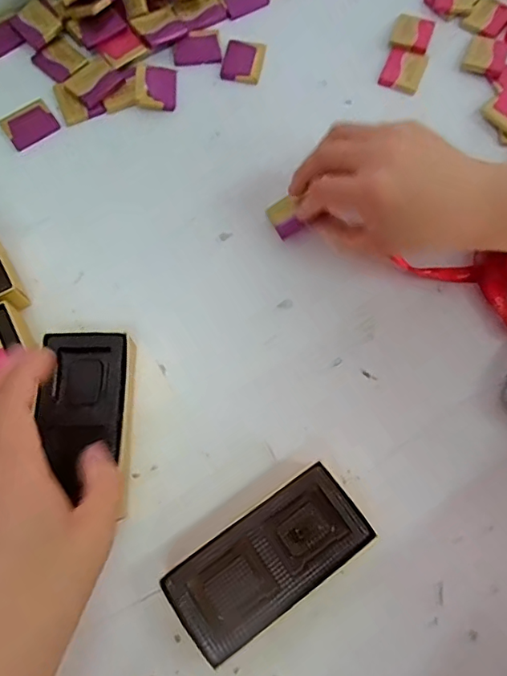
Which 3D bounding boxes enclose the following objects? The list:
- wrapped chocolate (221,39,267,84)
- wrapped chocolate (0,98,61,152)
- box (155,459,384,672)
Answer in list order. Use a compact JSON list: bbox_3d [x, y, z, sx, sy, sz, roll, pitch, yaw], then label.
[{"bbox_3d":[-0.008,-0.228,0.435,0.032,0.004,0.041,12,72,5],"label":"wrapped chocolate"},{"bbox_3d":[-0.179,-0.171,0.420,0.039,0.004,0.033,-35,75,-10],"label":"wrapped chocolate"},{"bbox_3d":[0.010,0.126,0.305,0.110,0.035,0.053,-34,74,-10],"label":"box"}]

